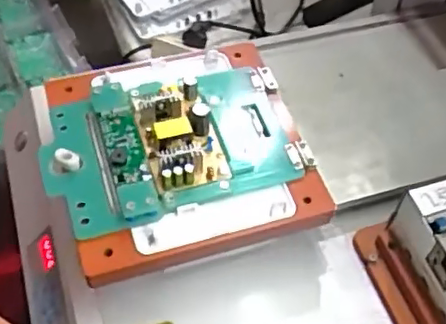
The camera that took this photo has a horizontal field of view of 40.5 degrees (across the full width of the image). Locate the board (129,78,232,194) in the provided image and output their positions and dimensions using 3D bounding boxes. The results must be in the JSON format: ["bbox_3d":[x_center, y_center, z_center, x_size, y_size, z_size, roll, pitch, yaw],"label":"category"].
[{"bbox_3d":[-0.034,-0.024,0.488,0.058,0.031,0.098,-14,55,-9],"label":"board"}]

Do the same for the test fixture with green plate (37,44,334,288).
[{"bbox_3d":[-0.039,-0.015,0.495,0.201,0.043,0.194,-16,55,-11],"label":"test fixture with green plate"}]

